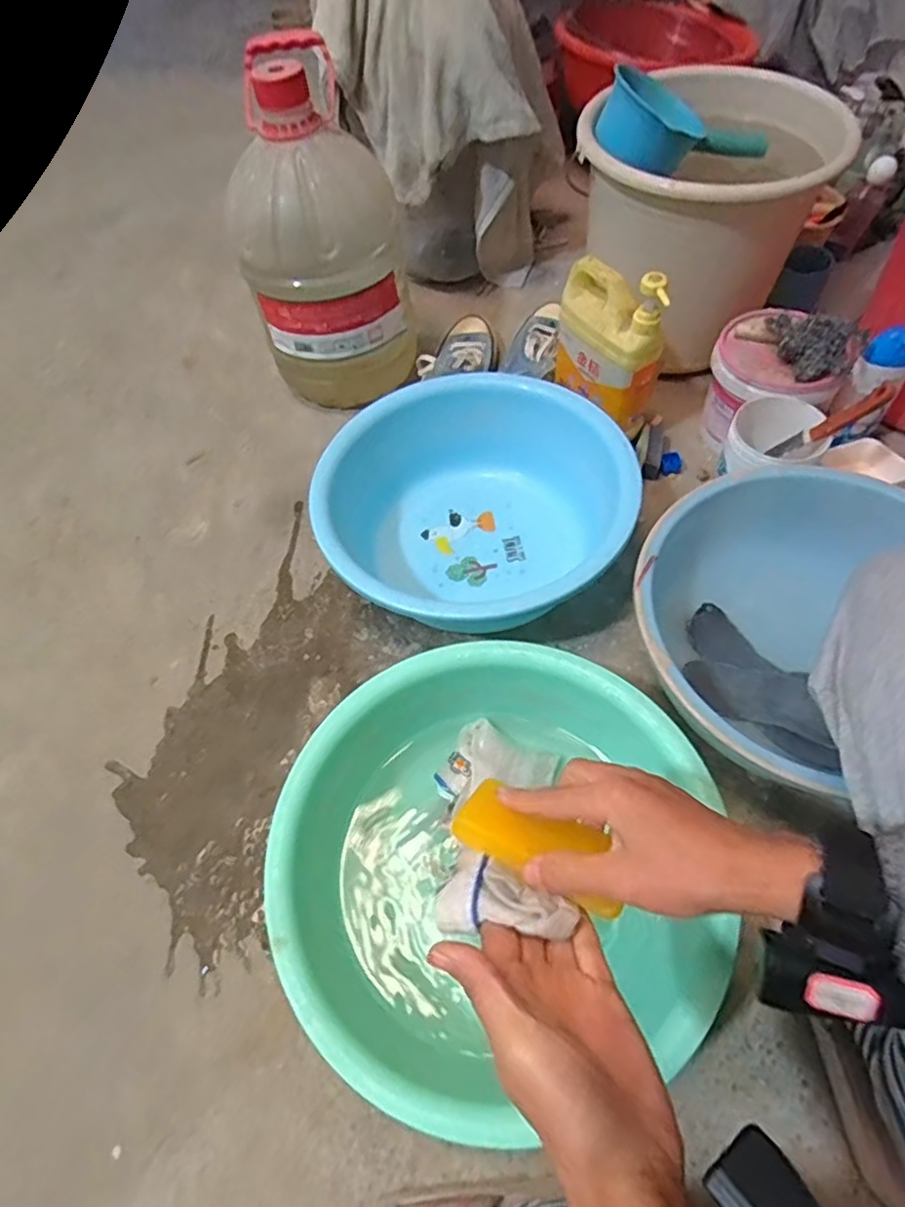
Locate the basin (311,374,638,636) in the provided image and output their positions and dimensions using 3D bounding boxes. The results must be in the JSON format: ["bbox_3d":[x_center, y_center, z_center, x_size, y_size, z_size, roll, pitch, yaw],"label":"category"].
[{"bbox_3d":[0.029,-0.105,0.763,0.359,0.130,0.343,-22,58,-11],"label":"basin"}]

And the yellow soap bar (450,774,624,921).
[{"bbox_3d":[0.052,0.140,0.369,0.098,0.020,0.044,25,62,19],"label":"yellow soap bar"}]

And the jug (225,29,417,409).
[{"bbox_3d":[-0.172,-0.474,0.872,0.205,0.400,0.188,-1,57,3],"label":"jug"}]

